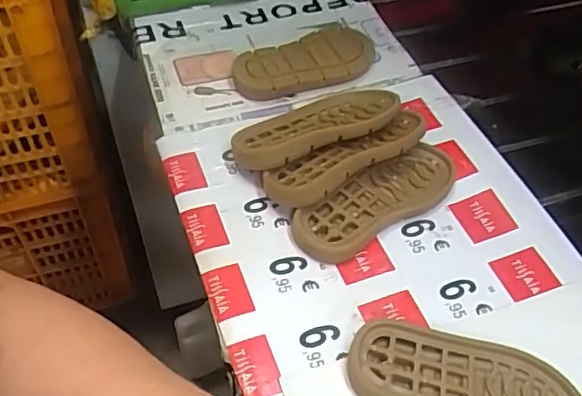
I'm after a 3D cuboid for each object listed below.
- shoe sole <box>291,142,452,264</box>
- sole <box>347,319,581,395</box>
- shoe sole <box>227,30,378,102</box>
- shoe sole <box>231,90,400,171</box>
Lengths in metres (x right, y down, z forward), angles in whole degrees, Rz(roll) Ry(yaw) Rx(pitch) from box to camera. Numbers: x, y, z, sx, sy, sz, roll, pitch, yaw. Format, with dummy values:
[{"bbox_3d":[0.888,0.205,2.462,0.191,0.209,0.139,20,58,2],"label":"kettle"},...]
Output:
[{"bbox_3d":[0.067,0.000,0.429,0.142,0.012,0.053,-29,59,-23],"label":"shoe sole"},{"bbox_3d":[0.107,0.113,0.345,0.141,0.013,0.066,20,53,12],"label":"sole"},{"bbox_3d":[0.012,-0.123,0.522,0.130,0.019,0.058,-20,55,-18],"label":"shoe sole"},{"bbox_3d":[0.020,-0.058,0.462,0.141,0.019,0.066,-19,34,-16],"label":"shoe sole"}]

